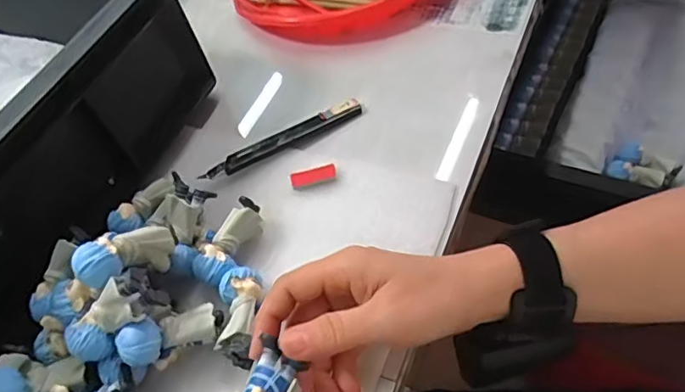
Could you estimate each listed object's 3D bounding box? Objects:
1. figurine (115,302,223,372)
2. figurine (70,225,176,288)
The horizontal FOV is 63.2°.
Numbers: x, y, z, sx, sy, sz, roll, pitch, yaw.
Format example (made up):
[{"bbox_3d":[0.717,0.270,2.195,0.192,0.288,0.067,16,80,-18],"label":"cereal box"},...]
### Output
[{"bbox_3d":[-0.105,0.086,0.340,0.062,0.034,0.027,-13,51,-34],"label":"figurine"},{"bbox_3d":[-0.130,0.035,0.334,0.058,0.023,0.021,-15,48,-44],"label":"figurine"}]

